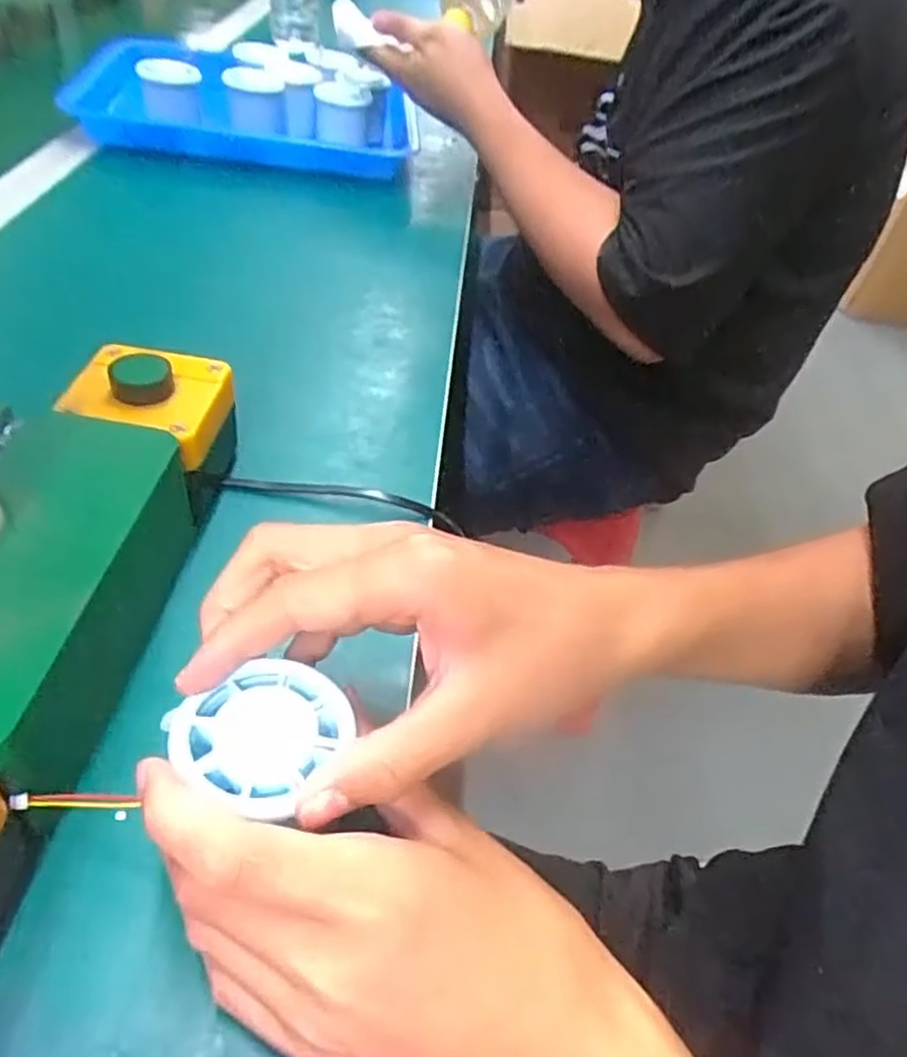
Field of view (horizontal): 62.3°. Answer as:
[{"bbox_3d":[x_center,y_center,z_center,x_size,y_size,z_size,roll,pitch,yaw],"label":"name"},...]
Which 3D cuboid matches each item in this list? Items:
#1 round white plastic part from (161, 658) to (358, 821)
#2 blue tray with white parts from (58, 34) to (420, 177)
[{"bbox_3d":[-0.059,0.065,0.240,0.054,0.011,0.048,-29,52,-33],"label":"round white plastic part"},{"bbox_3d":[-0.207,-0.442,0.778,0.332,0.075,0.239,8,43,-3],"label":"blue tray with white parts"}]

